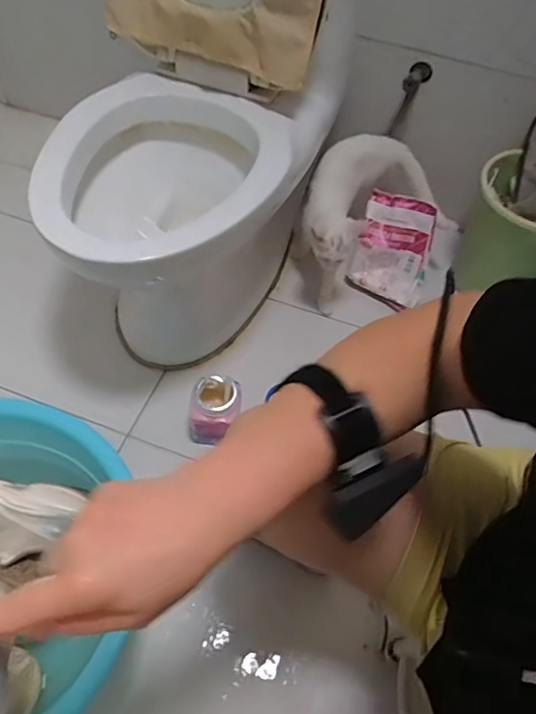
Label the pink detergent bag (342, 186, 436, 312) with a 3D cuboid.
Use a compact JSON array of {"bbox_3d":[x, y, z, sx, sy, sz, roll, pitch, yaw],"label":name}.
[{"bbox_3d":[0.242,-0.208,1.026,0.140,0.197,0.034,21,25,12],"label":"pink detergent bag"}]

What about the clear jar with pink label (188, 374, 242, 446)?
[{"bbox_3d":[-0.091,0.092,0.927,0.084,0.103,0.081,2,54,-3],"label":"clear jar with pink label"}]

